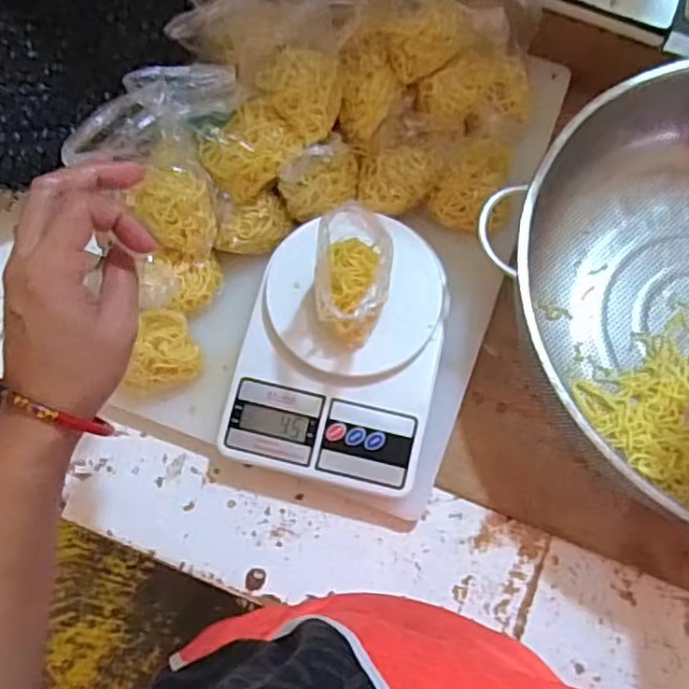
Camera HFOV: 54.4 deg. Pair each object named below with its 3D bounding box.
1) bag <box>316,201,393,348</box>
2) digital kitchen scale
[{"bbox_3d":[0.007,-0.049,0.476,0.050,0.105,0.076,5,74,1],"label":"bag"},{"bbox_3d":[-0.003,0.000,0.524,0.155,0.035,0.209,13,75,4],"label":"digital kitchen scale"}]

